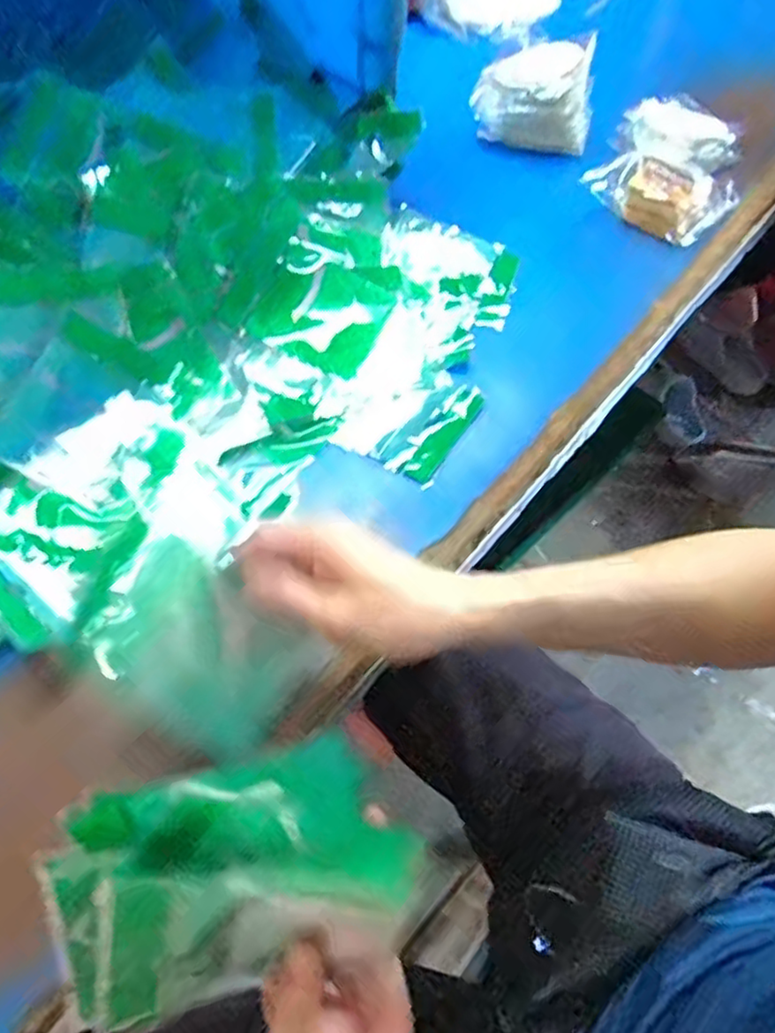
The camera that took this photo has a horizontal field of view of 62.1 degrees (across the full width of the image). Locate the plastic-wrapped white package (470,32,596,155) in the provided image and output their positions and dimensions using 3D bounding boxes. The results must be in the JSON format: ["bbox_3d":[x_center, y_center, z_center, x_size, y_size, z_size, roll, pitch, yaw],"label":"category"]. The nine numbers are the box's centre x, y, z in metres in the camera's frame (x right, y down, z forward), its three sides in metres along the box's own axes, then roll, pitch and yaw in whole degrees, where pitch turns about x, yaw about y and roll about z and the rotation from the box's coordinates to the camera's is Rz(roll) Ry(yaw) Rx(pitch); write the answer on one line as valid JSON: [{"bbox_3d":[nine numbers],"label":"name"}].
[{"bbox_3d":[0.173,-0.484,0.744,0.140,0.080,0.070,14,62,9],"label":"plastic-wrapped white package"}]

